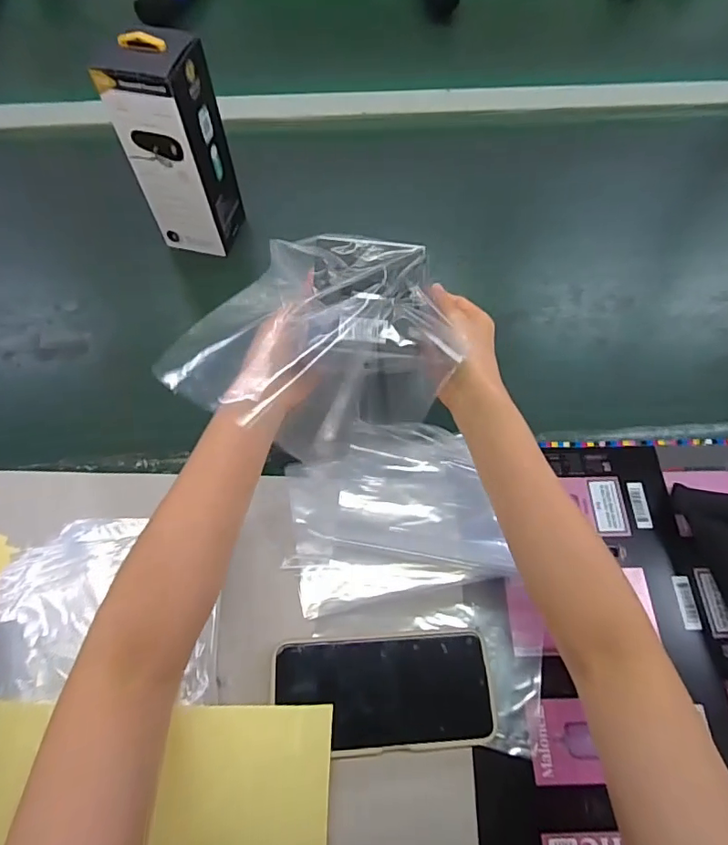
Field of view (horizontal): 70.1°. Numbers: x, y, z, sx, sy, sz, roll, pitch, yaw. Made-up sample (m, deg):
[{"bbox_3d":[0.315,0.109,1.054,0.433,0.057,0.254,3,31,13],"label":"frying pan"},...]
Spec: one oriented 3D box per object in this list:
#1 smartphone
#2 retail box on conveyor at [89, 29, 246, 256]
[{"bbox_3d":[0.015,0.202,0.391,0.162,0.015,0.077,-1,65,-6],"label":"smartphone"},{"bbox_3d":[-0.190,-0.271,0.542,0.076,0.225,0.073,12,65,6],"label":"retail box on conveyor"}]

